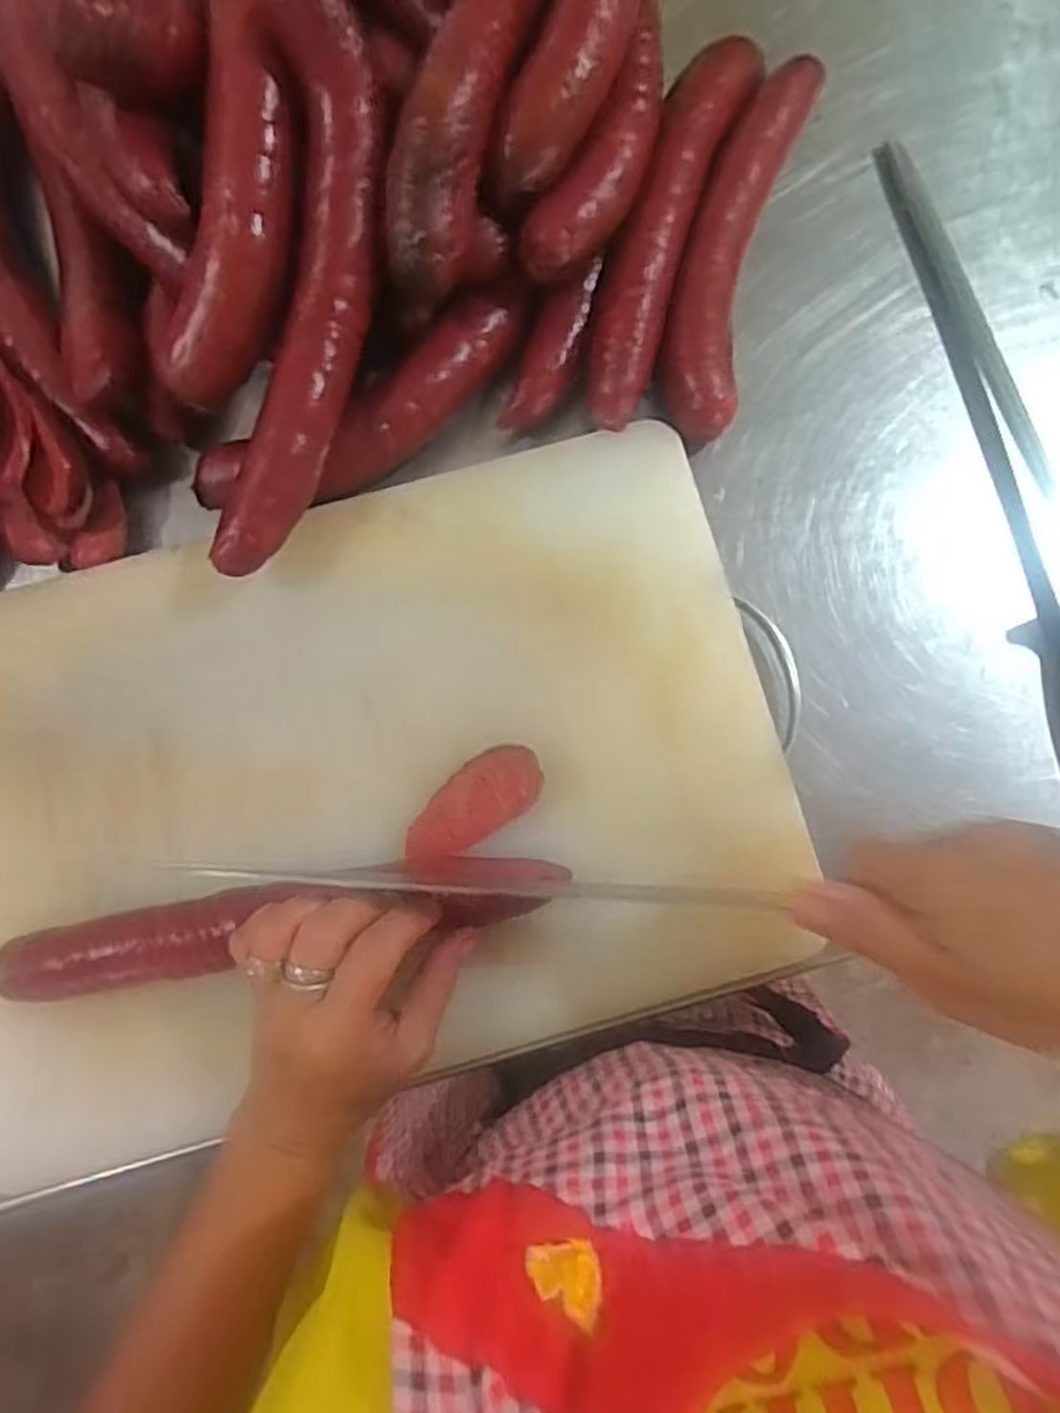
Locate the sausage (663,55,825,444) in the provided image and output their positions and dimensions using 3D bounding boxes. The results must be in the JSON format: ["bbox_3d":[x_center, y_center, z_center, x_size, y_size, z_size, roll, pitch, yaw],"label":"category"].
[{"bbox_3d":[0.117,-0.266,0.438,0.047,0.042,0.245,16,82,4],"label":"sausage"}]

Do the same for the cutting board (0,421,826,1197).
[{"bbox_3d":[-0.094,0.037,0.386,0.430,0.018,0.296,-15,81,-1],"label":"cutting board"}]

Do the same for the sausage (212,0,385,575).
[{"bbox_3d":[-0.112,-0.197,0.364,0.058,0.036,0.268,13,99,3],"label":"sausage"}]

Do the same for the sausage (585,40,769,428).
[{"bbox_3d":[0.074,-0.273,0.420,0.046,0.032,0.243,23,81,-25],"label":"sausage"}]

